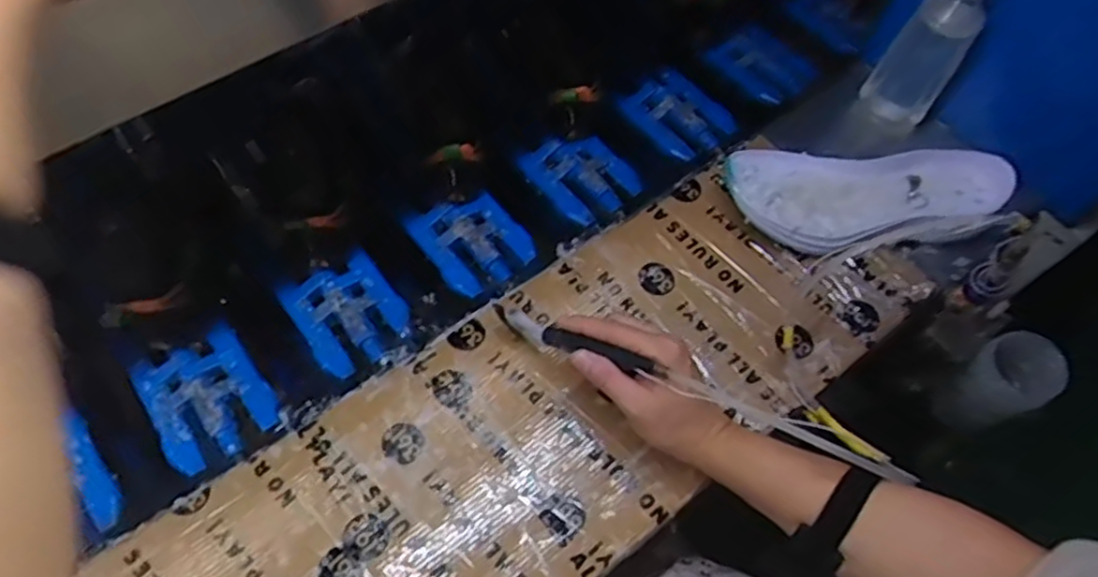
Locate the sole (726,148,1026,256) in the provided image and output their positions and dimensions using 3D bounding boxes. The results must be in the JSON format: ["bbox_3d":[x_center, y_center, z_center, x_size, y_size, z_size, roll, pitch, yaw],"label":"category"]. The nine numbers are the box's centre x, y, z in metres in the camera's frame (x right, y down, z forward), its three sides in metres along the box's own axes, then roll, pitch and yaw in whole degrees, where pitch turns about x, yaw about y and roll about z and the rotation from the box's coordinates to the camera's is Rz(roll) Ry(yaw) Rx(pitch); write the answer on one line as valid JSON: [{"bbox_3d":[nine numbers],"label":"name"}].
[{"bbox_3d":[0.299,-0.076,0.680,0.269,0.047,0.098,4,61,-1],"label":"sole"}]

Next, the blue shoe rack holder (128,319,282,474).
[{"bbox_3d":[-0.300,0.095,0.628,0.094,0.015,0.118,-32,69,-17],"label":"blue shoe rack holder"}]

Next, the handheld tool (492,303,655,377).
[{"bbox_3d":[0.016,0.039,0.579,0.148,0.025,0.016,15,59,32],"label":"handheld tool"}]

